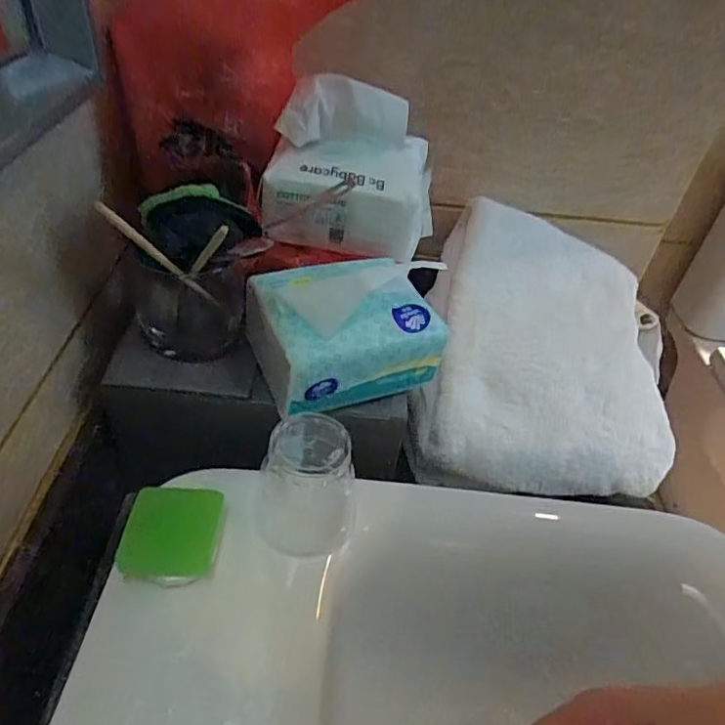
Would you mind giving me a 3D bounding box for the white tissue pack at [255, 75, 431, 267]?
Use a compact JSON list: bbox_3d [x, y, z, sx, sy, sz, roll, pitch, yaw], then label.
[{"bbox_3d":[-0.007,-0.162,0.448,0.133,0.111,0.099,7,42,-1],"label":"white tissue pack"}]

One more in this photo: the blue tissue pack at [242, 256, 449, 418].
[{"bbox_3d":[-0.011,-0.026,0.411,0.133,0.092,0.093,-13,46,-22],"label":"blue tissue pack"}]

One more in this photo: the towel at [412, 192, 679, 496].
[{"bbox_3d":[0.172,-0.012,0.540,0.241,0.070,0.282,14,65,-11],"label":"towel"}]

